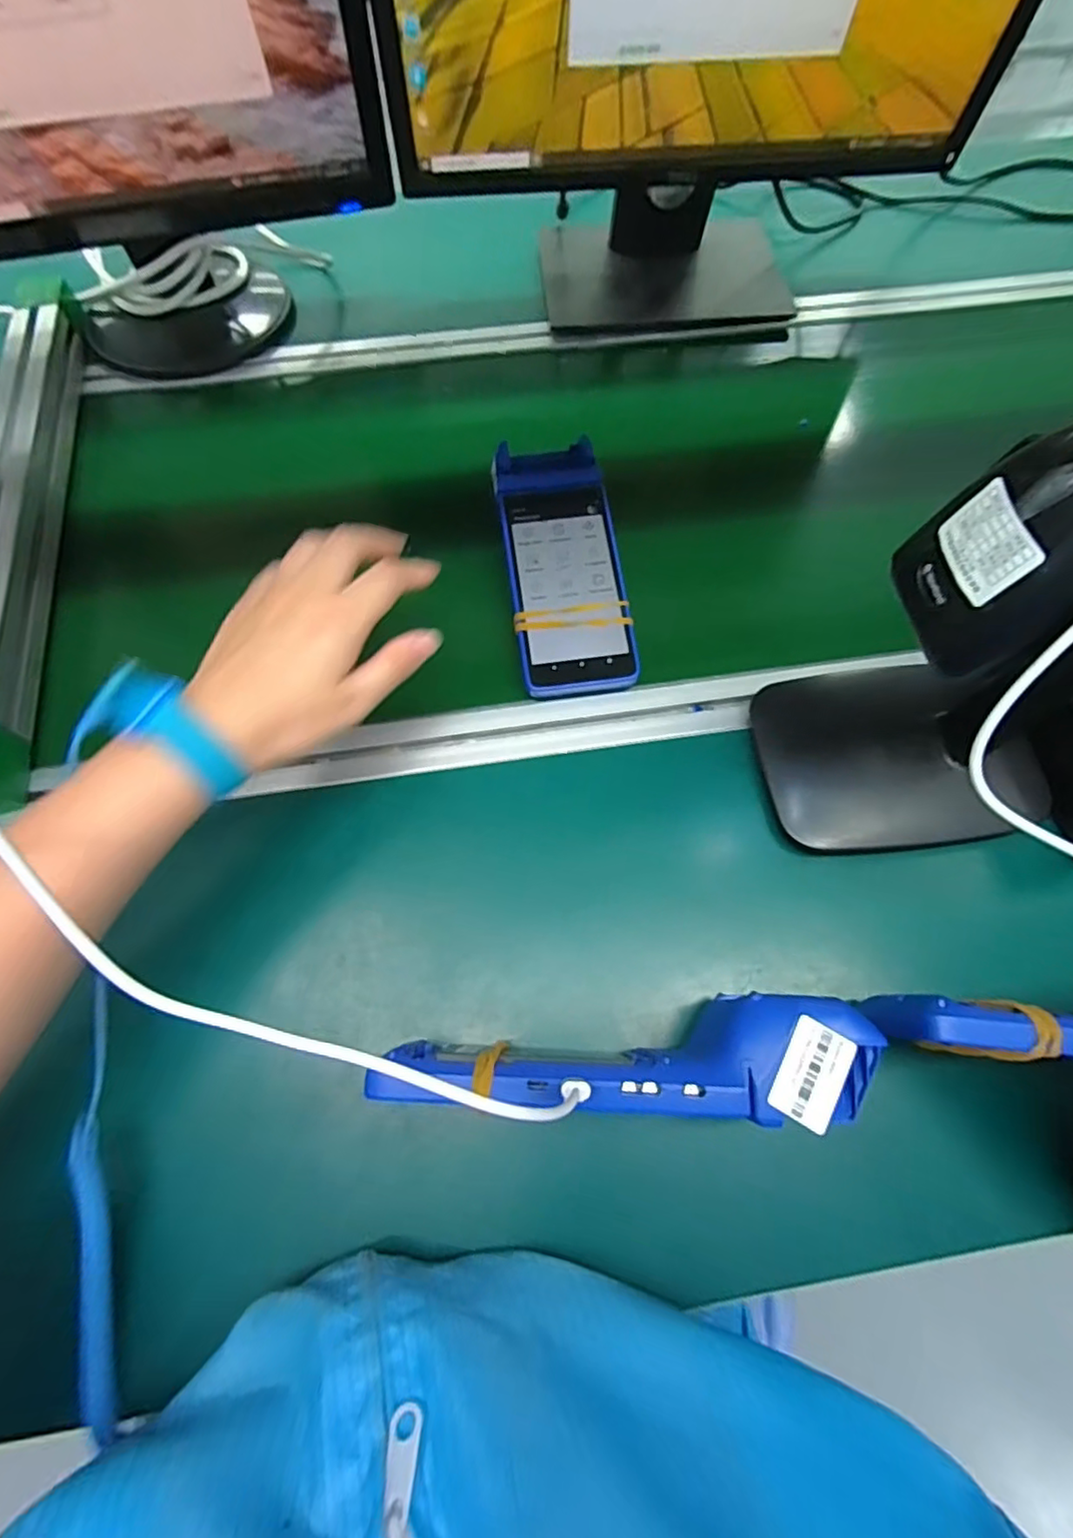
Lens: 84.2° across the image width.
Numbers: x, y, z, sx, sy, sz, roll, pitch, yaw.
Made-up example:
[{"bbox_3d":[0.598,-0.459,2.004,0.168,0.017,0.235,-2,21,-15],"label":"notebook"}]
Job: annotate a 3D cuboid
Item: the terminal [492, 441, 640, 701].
[{"bbox_3d":[0.020,-0.148,0.444,0.081,0.055,0.195,-7,65,-3],"label":"terminal"}]

